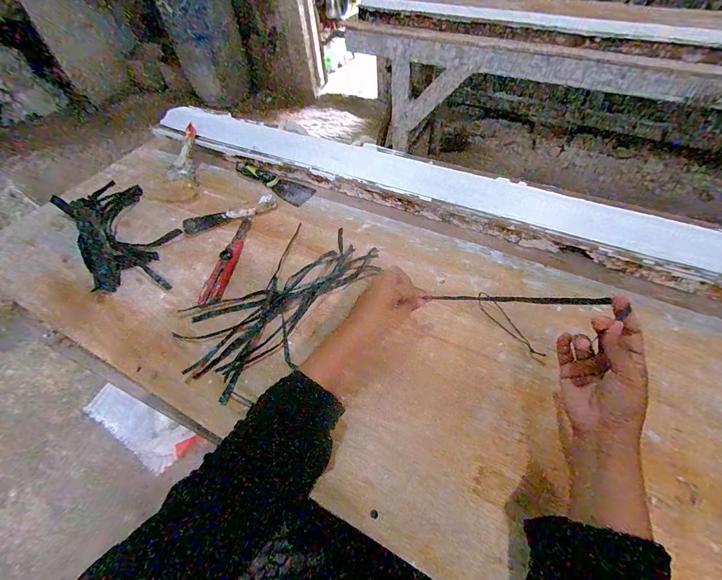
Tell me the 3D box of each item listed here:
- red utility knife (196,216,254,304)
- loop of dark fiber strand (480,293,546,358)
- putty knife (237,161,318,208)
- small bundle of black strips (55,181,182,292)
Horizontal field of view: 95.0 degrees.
[{"bbox_3d":[-0.220,-0.056,0.559,0.033,0.009,0.189,5,54,7],"label":"red utility knife"},{"bbox_3d":[0.204,0.046,0.460,0.028,0.006,0.120,-27,56,-16],"label":"loop of dark fiber strand"},{"bbox_3d":[-0.180,-0.223,0.678,0.181,0.022,0.056,27,59,21],"label":"putty knife"},{"bbox_3d":[-0.437,-0.108,0.601,0.147,0.020,0.334,-34,59,-21],"label":"small bundle of black strips"}]

